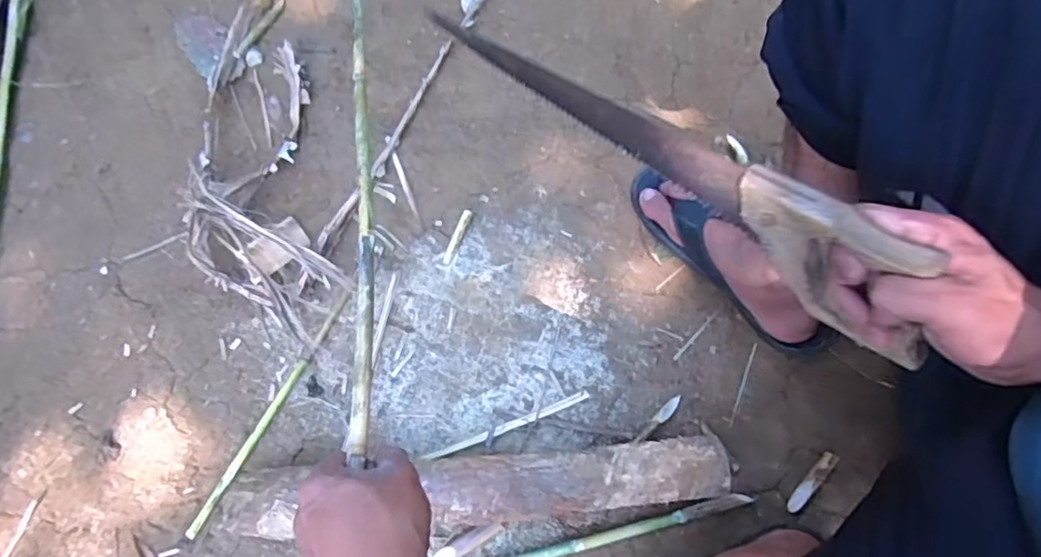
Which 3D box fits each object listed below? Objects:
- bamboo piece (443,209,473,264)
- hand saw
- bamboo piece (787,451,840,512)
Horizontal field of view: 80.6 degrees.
[{"bbox_3d":[-0.077,-0.052,0.745,0.011,0.007,0.071,21,73,9],"label":"bamboo piece"},{"bbox_3d":[0.093,-0.082,0.419,0.390,0.082,0.025,38,76,22],"label":"hand saw"},{"bbox_3d":[0.301,0.210,0.631,0.015,0.006,0.074,41,77,14],"label":"bamboo piece"}]

